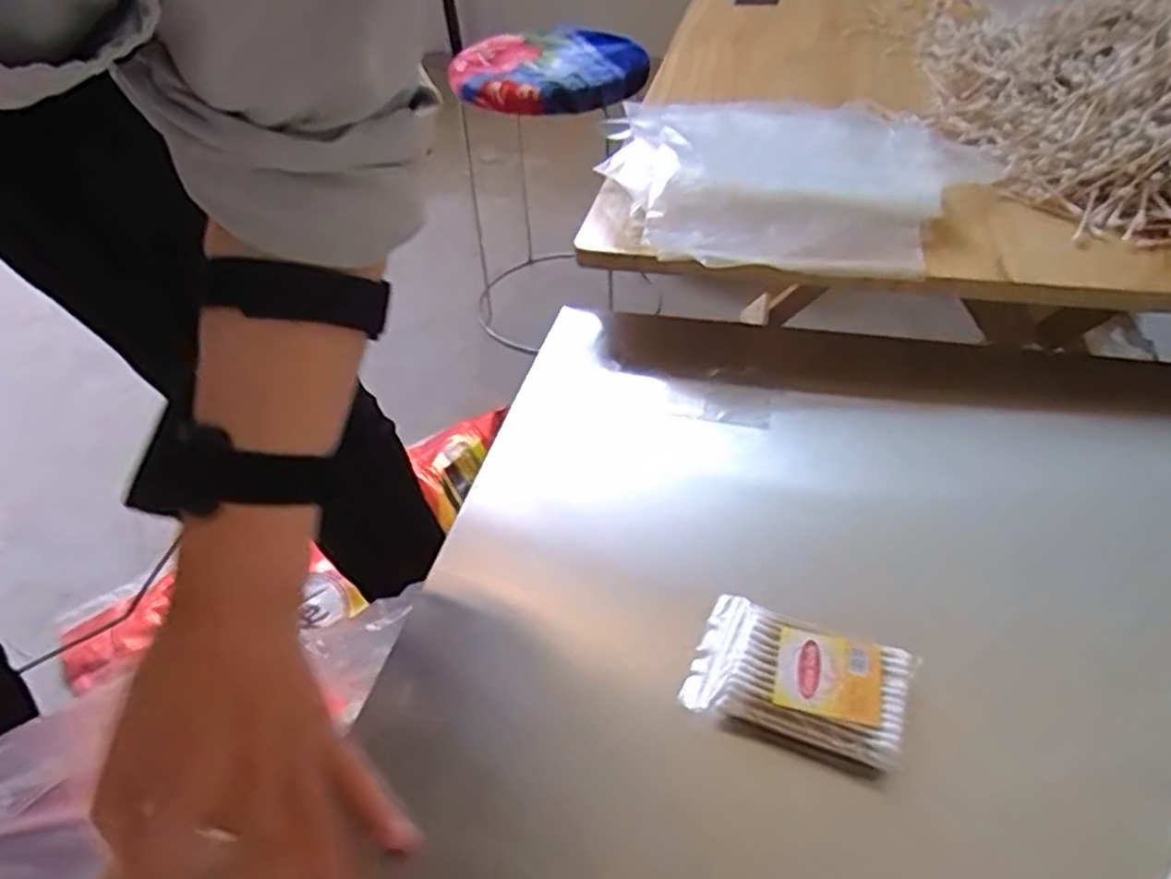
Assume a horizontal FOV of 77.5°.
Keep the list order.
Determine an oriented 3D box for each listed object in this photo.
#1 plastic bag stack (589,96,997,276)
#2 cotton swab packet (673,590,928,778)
[{"bbox_3d":[0.160,-0.212,0.580,0.290,0.021,0.274,10,44,12],"label":"plastic bag stack"},{"bbox_3d":[0.094,0.108,0.328,0.089,0.026,0.059,18,47,19],"label":"cotton swab packet"}]

